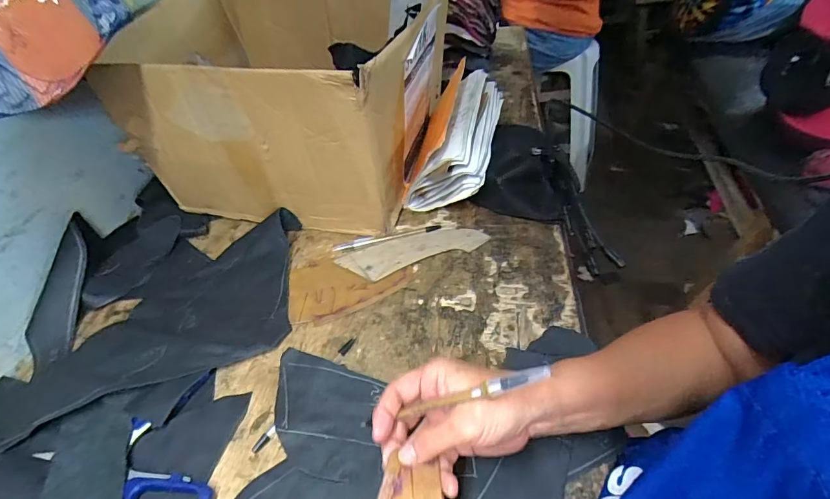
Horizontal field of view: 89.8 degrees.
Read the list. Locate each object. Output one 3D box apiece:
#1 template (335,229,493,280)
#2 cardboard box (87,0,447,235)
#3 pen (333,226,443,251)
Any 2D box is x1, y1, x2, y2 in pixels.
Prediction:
[{"bbox_3d":[-0.002,0.001,0.550,0.190,0.005,0.059,-15,42,-9],"label":"template"},{"bbox_3d":[-0.196,-0.225,0.637,0.449,0.262,0.346,9,44,17],"label":"cardboard box"},{"bbox_3d":[-0.038,-0.019,0.571,0.148,0.006,0.016,-12,41,-5],"label":"pen"}]

